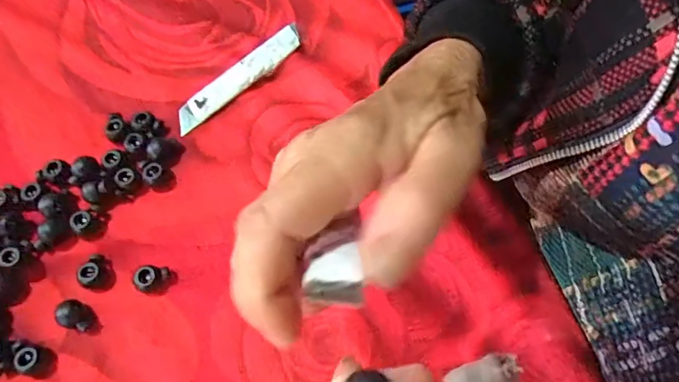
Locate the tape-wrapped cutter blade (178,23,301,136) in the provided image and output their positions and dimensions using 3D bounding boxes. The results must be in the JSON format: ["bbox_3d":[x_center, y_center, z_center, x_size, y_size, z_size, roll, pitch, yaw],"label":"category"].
[{"bbox_3d":[-0.066,-0.077,0.327,0.101,0.009,0.018,-40,70,-15],"label":"tape-wrapped cutter blade"}]

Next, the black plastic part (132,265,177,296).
[{"bbox_3d":[-0.105,0.050,0.278,0.021,0.008,0.015,-3,66,1],"label":"black plastic part"}]

